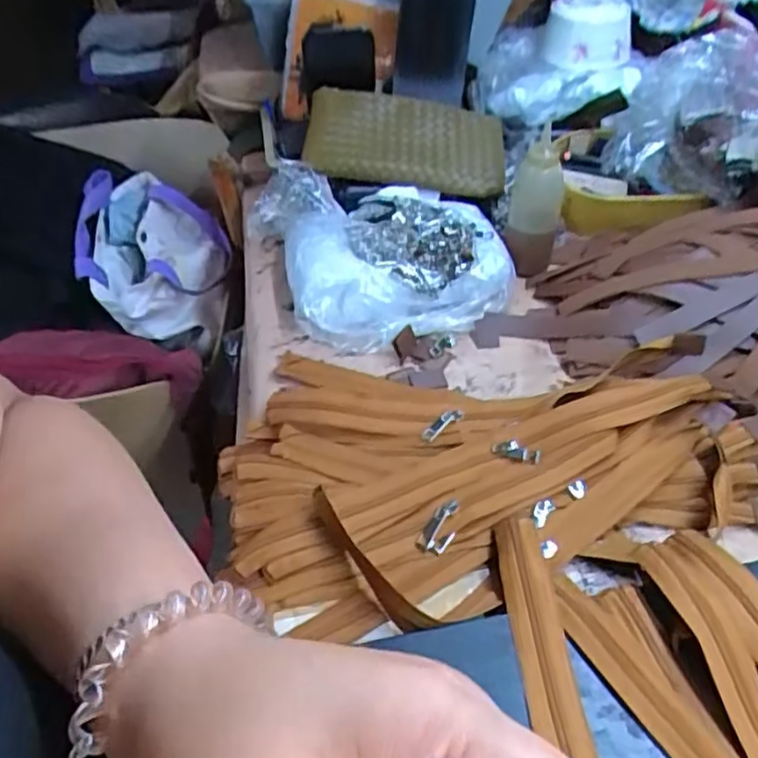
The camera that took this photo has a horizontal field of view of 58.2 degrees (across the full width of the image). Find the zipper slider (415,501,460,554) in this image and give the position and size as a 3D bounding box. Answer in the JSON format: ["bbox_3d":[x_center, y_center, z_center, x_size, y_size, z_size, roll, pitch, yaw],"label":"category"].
[{"bbox_3d":[0.043,0.104,0.474,0.019,0.005,0.041,22,65,21],"label":"zipper slider"}]

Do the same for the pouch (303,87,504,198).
[{"bbox_3d":[0.028,-0.249,0.717,0.209,0.064,0.110,1,45,1],"label":"pouch"}]

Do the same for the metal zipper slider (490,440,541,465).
[{"bbox_3d":[0.101,0.055,0.505,0.035,0.010,0.014,18,48,18],"label":"metal zipper slider"}]

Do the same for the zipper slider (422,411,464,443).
[{"bbox_3d":[0.050,0.036,0.538,0.038,0.005,0.014,-36,54,-13],"label":"zipper slider"}]

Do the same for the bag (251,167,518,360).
[{"bbox_3d":[0.005,-0.132,0.658,0.212,0.080,0.216,-21,49,-19],"label":"bag"}]

